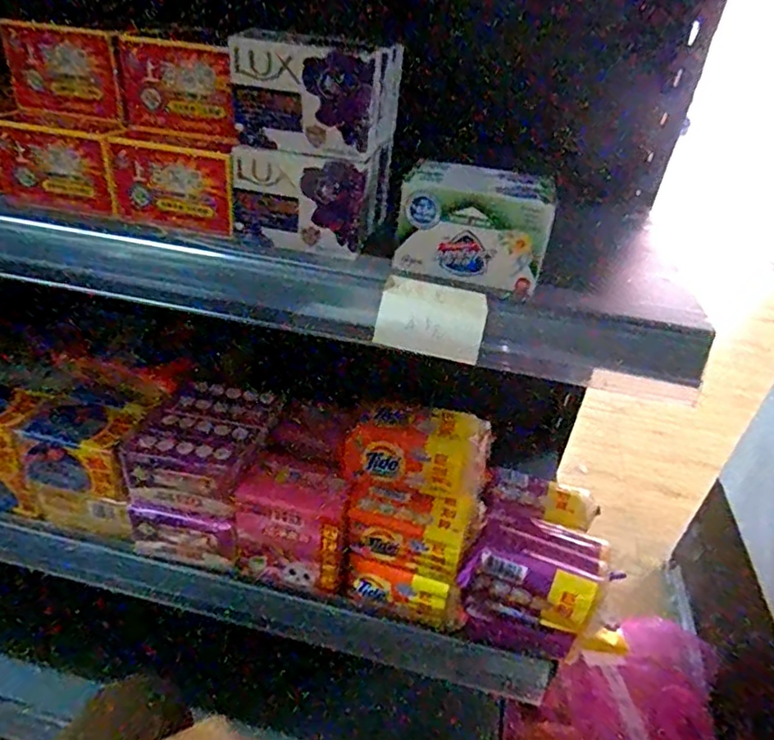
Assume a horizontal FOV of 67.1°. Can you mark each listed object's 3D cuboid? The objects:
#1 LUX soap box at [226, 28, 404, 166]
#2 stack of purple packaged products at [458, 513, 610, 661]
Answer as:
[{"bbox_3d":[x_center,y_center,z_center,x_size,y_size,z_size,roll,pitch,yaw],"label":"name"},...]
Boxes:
[{"bbox_3d":[-0.045,-0.188,0.393,0.098,0.063,0.086,9,34,3],"label":"LUX soap box"},{"bbox_3d":[0.131,0.209,0.550,0.117,0.136,0.076,19,36,18],"label":"stack of purple packaged products"}]

